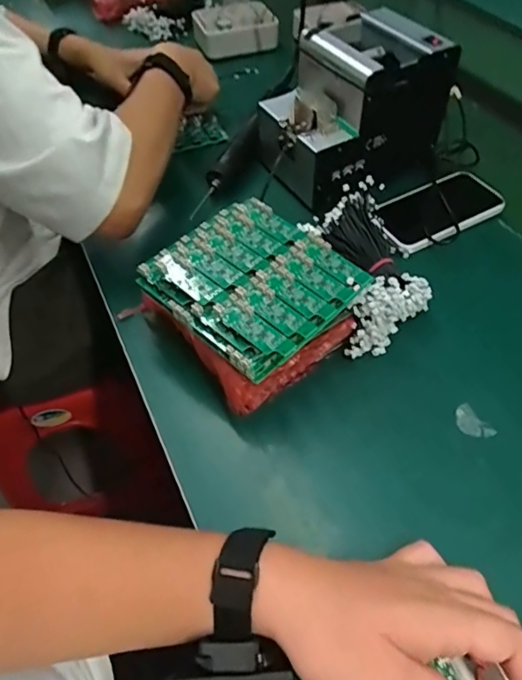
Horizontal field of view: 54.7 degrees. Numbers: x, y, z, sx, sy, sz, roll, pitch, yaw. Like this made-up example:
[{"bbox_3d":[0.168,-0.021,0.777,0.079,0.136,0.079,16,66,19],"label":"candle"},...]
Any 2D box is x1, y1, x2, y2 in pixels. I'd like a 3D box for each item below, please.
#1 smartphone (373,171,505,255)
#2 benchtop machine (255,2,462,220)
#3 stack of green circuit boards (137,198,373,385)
[{"bbox_3d":[0.197,-0.147,0.572,0.161,0.015,0.080,-26,59,-17],"label":"smartphone"},{"bbox_3d":[0.101,-0.269,0.582,0.184,0.130,0.127,-27,56,-19],"label":"benchtop machine"},{"bbox_3d":[-0.006,-0.053,0.430,0.151,0.028,0.132,37,64,27],"label":"stack of green circuit boards"}]

